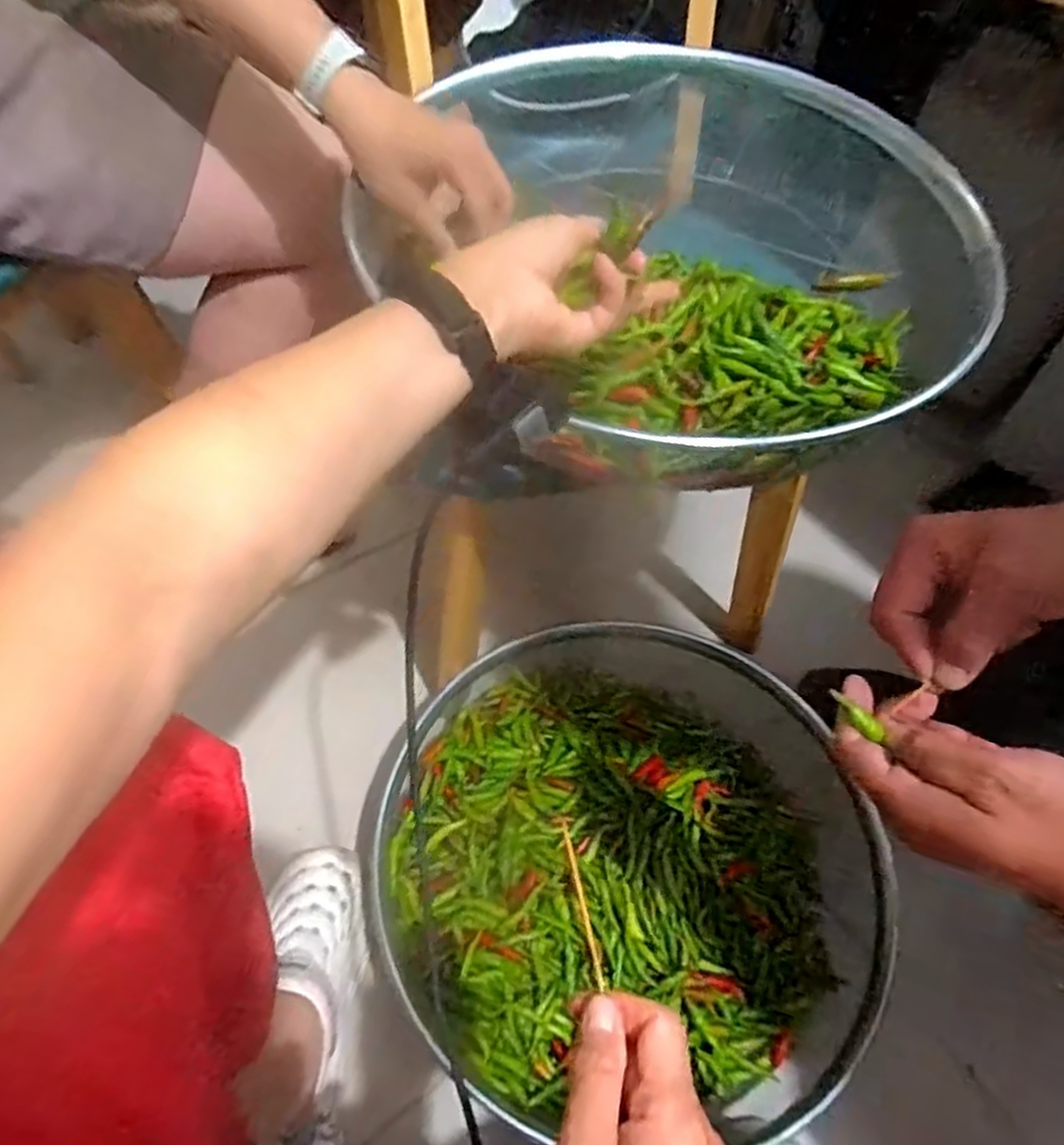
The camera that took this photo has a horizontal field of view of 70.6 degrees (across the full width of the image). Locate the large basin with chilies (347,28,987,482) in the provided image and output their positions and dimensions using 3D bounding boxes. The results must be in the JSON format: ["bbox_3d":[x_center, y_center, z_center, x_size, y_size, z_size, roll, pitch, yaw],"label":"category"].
[{"bbox_3d":[0.114,-0.292,0.660,0.543,0.137,0.484,38,61,22],"label":"large basin with chilies"}]

